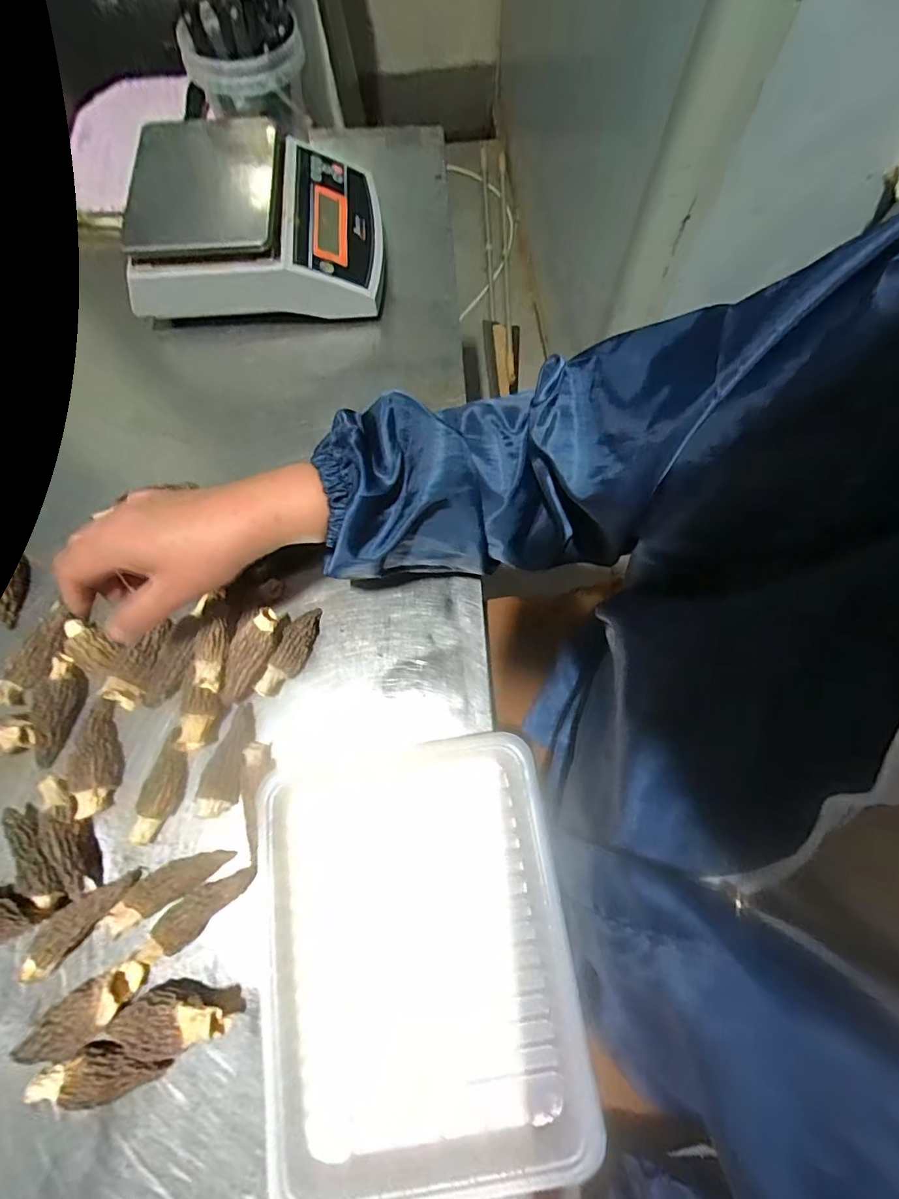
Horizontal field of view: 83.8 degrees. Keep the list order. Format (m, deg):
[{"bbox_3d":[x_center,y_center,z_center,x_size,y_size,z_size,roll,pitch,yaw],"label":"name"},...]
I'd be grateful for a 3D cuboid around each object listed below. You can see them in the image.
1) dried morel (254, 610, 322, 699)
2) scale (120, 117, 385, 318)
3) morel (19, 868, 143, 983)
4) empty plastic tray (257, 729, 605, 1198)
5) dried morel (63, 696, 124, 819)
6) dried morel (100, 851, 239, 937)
[{"bbox_3d":[-0.129,0.043,0.417,0.020,0.025,0.085,21,56,8],"label":"dried morel"},{"bbox_3d":[-0.198,-0.392,0.529,0.246,0.108,0.178,-3,72,1],"label":"scale"},{"bbox_3d":[-0.260,0.225,0.352,0.026,0.015,0.083,41,65,13],"label":"morel"},{"bbox_3d":[-0.023,0.240,0.353,0.202,0.047,0.261,-9,72,0],"label":"empty plastic tray"},{"bbox_3d":[-0.277,0.122,0.393,0.031,0.023,0.085,-16,72,-3],"label":"dried morel"},{"bbox_3d":[-0.201,0.204,0.361,0.084,0.015,0.025,-24,72,-24],"label":"dried morel"}]

